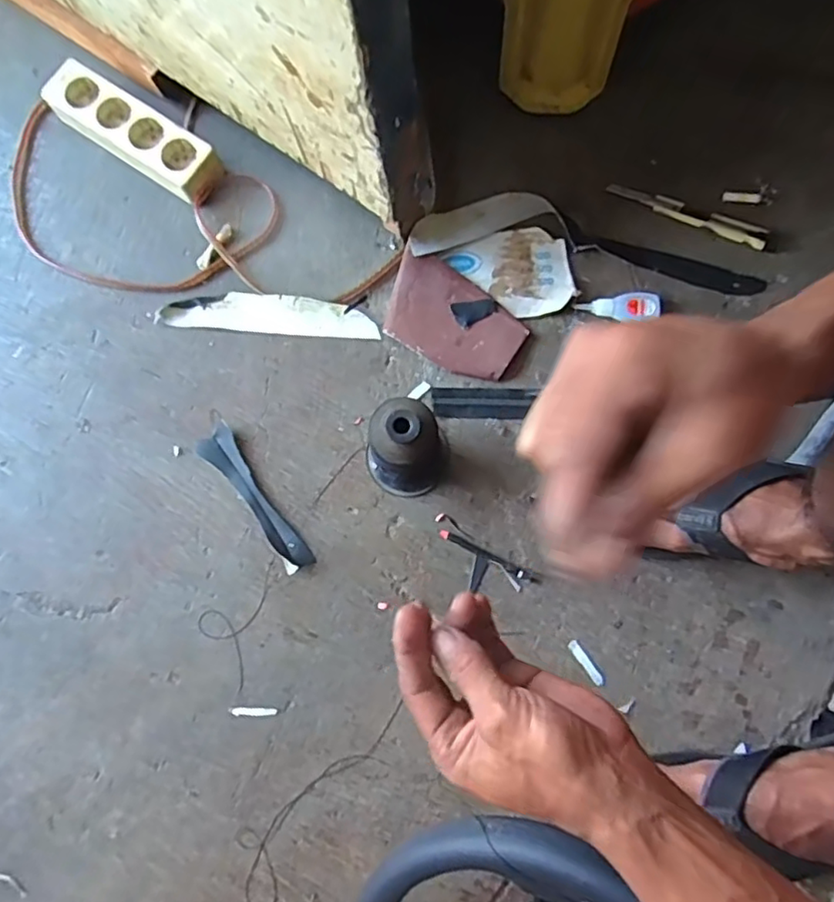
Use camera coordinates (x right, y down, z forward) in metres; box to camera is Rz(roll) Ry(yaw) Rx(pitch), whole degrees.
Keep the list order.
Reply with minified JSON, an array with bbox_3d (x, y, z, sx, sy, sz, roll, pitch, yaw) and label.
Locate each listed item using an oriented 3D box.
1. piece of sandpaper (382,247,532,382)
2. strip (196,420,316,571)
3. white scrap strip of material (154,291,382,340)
[{"bbox_3d":[0.038,-0.136,0.635,0.146,0.019,0.097,28,81,6],"label":"piece of sandpaper"},{"bbox_3d":[-0.158,0.046,0.610,0.037,0.012,0.165,-39,81,-6],"label":"strip"},{"bbox_3d":[-0.155,-0.144,0.645,0.224,0.014,0.039,4,79,2],"label":"white scrap strip of material"}]

